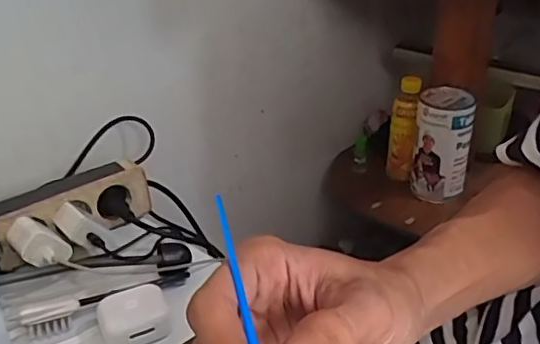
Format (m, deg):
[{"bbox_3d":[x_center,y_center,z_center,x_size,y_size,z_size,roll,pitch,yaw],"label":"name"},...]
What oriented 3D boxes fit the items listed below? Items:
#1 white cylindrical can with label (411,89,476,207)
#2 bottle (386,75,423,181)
[{"bbox_3d":[0.273,-0.044,0.930,0.082,0.159,0.077,-4,31,2],"label":"white cylindrical can with label"},{"bbox_3d":[0.224,-0.069,0.971,0.050,0.174,0.040,9,34,22],"label":"bottle"}]

